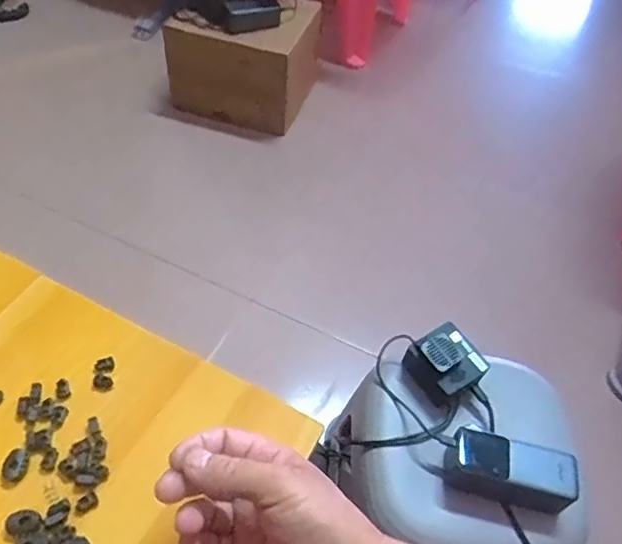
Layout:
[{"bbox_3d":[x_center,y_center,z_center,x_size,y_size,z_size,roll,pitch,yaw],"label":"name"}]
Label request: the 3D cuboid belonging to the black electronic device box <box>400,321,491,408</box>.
[{"bbox_3d":[0.167,0.114,0.705,0.071,0.063,0.081,-29,59,-25],"label":"black electronic device box"}]

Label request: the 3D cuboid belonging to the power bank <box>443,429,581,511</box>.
[{"bbox_3d":[0.220,0.217,0.628,0.137,0.053,0.059,8,50,18],"label":"power bank"}]

